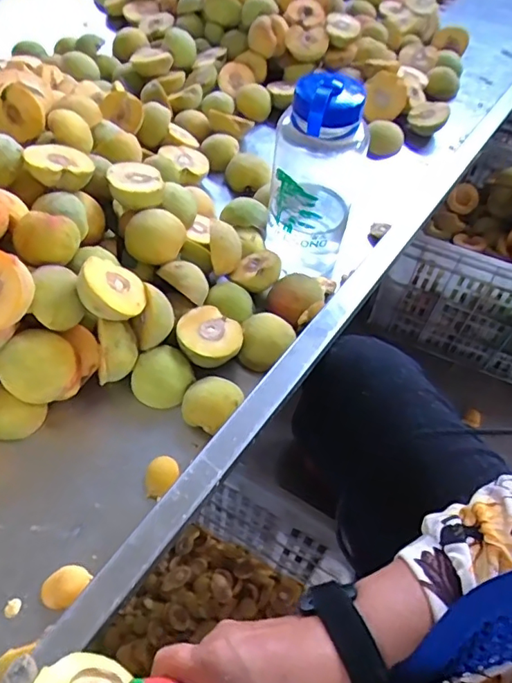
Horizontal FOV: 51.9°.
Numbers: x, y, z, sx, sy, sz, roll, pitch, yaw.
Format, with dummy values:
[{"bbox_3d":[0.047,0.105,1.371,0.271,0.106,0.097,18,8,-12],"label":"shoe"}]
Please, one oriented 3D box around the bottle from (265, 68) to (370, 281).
[{"bbox_3d":[0.062,-0.177,0.555,0.090,0.192,0.102,11,52,3],"label":"bottle"}]

